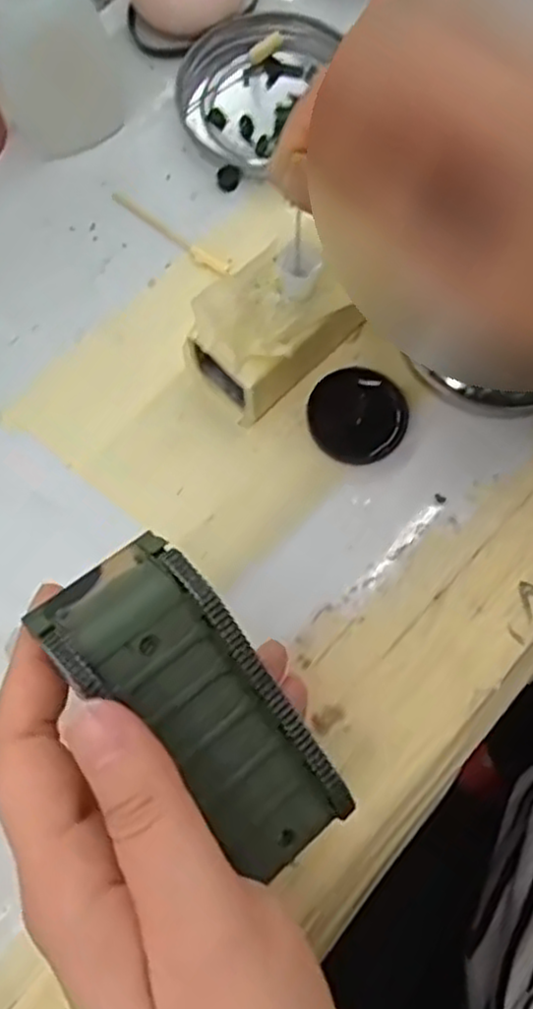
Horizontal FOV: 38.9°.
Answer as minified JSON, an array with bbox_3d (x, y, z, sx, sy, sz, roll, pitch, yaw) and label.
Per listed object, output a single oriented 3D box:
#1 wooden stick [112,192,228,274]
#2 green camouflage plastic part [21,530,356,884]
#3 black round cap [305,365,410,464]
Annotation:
[{"bbox_3d":[-0.039,-0.108,0.299,0.058,0.004,0.007,37,77,10],"label":"wooden stick"},{"bbox_3d":[-0.016,0.055,0.205,0.039,0.023,0.095,-39,96,-11],"label":"green camouflage plastic part"},{"bbox_3d":[0.034,-0.033,0.277,0.035,0.008,0.035,0,74,0],"label":"black round cap"}]

